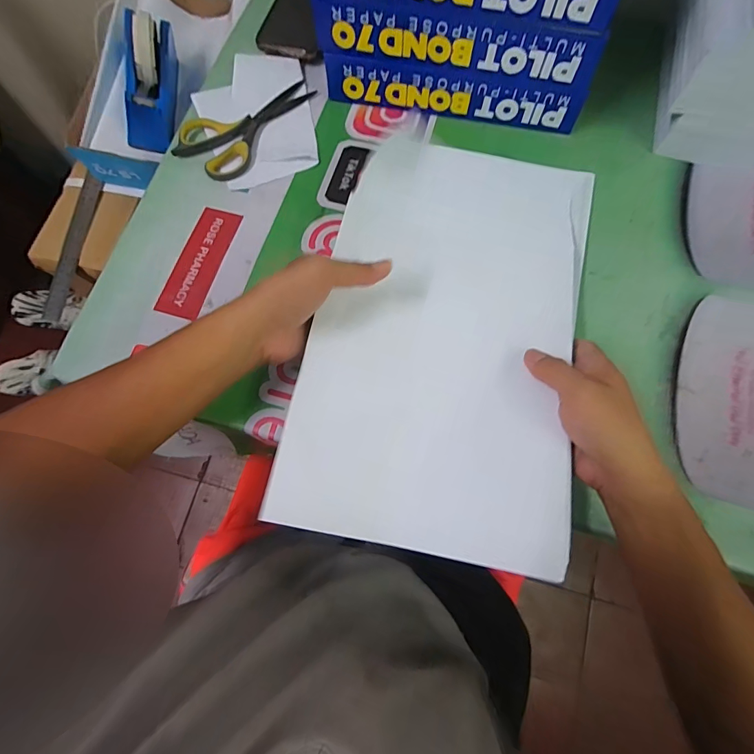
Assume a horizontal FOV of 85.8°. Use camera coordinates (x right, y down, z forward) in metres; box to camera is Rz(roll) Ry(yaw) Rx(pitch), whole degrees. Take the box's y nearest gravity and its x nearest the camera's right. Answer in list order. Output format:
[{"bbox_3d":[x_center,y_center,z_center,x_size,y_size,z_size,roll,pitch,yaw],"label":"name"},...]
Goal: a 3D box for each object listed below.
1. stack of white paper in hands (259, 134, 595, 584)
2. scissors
[{"bbox_3d":[0.064,-0.048,0.340,0.212,0.033,0.364,13,74,4],"label":"stack of white paper in hands"},{"bbox_3d":[-0.147,-0.290,0.455,0.081,0.012,0.162,36,77,10],"label":"scissors"}]

